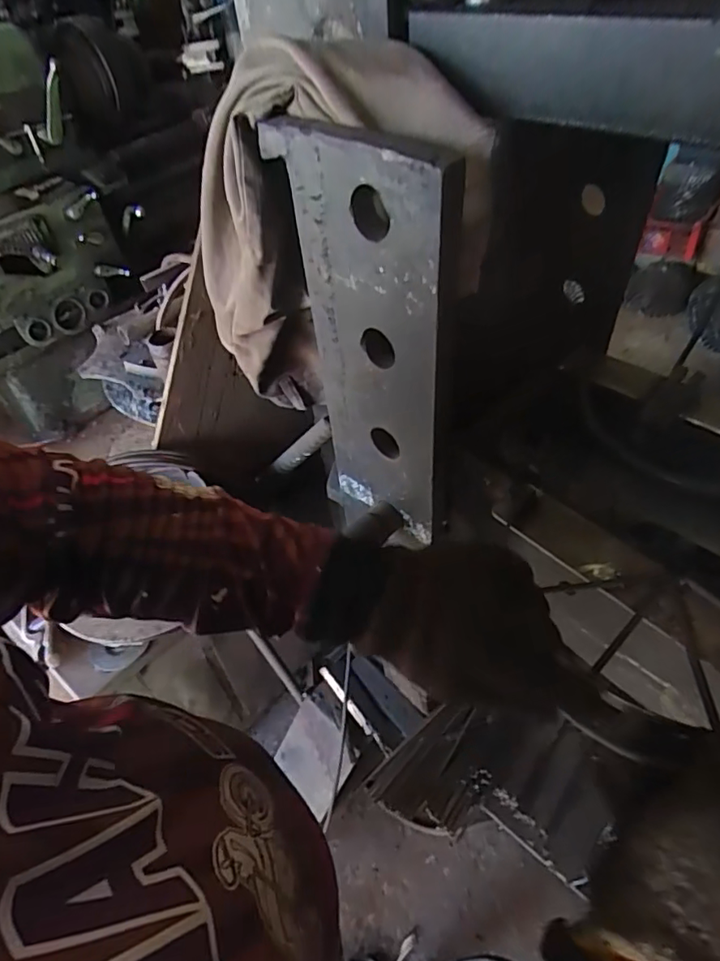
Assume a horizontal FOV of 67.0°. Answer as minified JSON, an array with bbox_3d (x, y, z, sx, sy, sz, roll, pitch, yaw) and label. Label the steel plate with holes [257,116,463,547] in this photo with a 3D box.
[{"bbox_3d":[0.014,-0.071,0.433,0.135,0.358,0.017,33,59,30],"label":"steel plate with holes"}]

